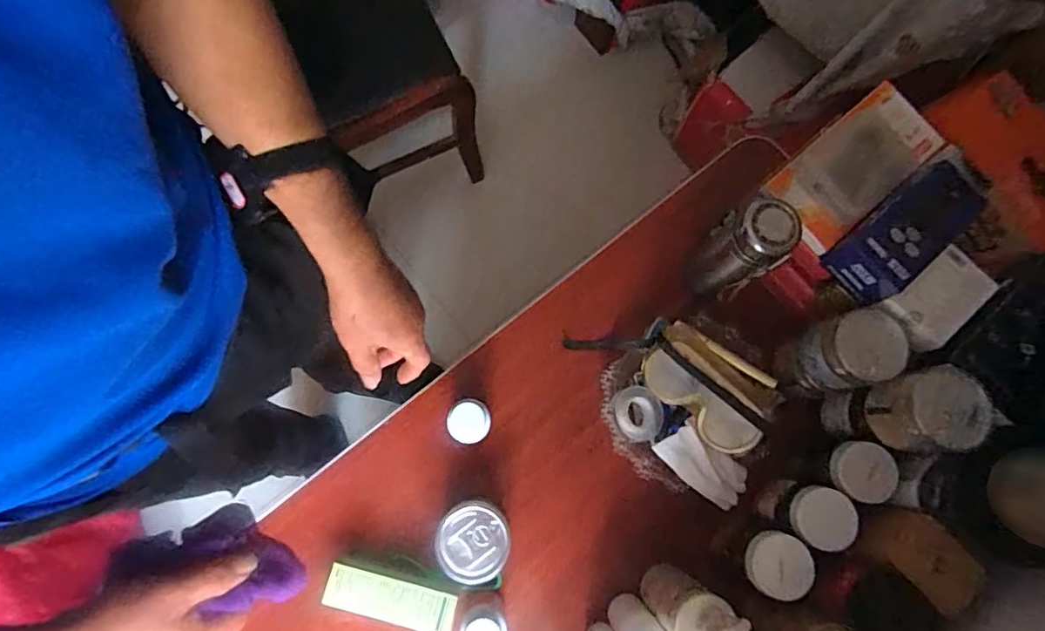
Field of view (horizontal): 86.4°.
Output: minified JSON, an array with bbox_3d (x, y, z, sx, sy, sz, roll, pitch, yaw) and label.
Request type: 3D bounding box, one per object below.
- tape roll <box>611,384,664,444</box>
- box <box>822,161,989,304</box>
[{"bbox_3d":[0.140,0.121,0.679,0.059,0.015,0.066,-39,81,-10],"label":"tape roll"},{"bbox_3d":[0.419,-0.095,0.609,0.164,0.067,0.074,-41,81,-10],"label":"box"}]

